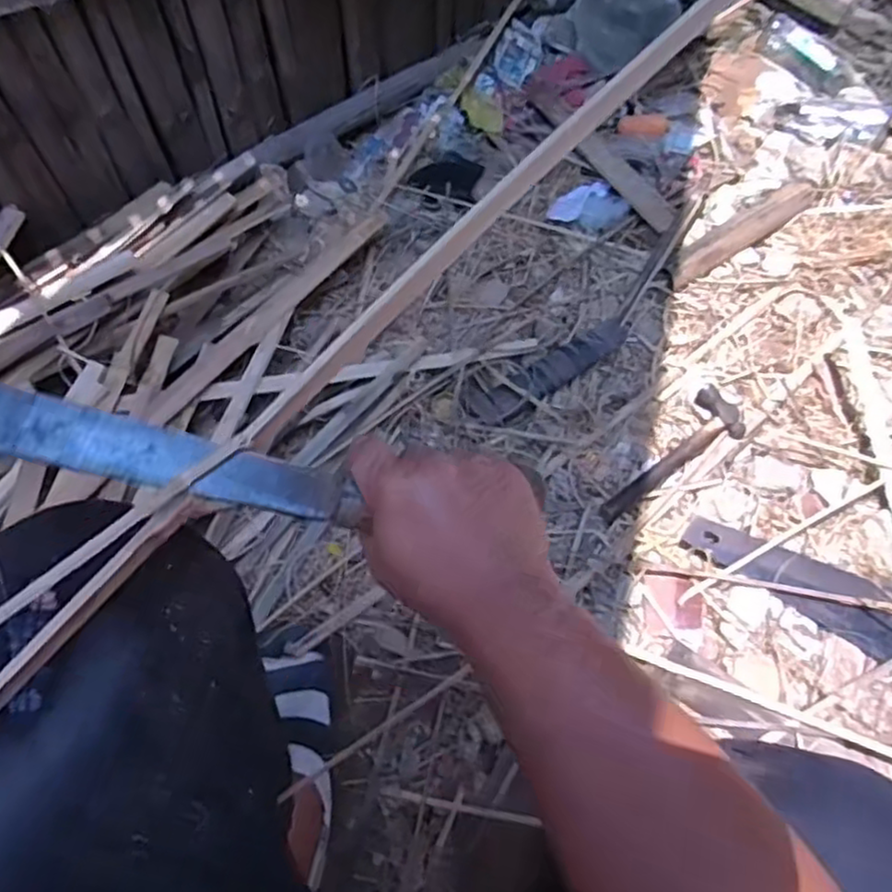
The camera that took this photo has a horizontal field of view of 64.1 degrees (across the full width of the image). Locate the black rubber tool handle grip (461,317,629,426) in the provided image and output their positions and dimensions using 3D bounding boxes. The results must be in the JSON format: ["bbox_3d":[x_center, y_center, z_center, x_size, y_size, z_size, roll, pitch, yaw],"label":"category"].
[{"bbox_3d":[0.138,-0.101,0.925,0.245,0.018,0.064,-29,65,-16],"label":"black rubber tool handle grip"}]

